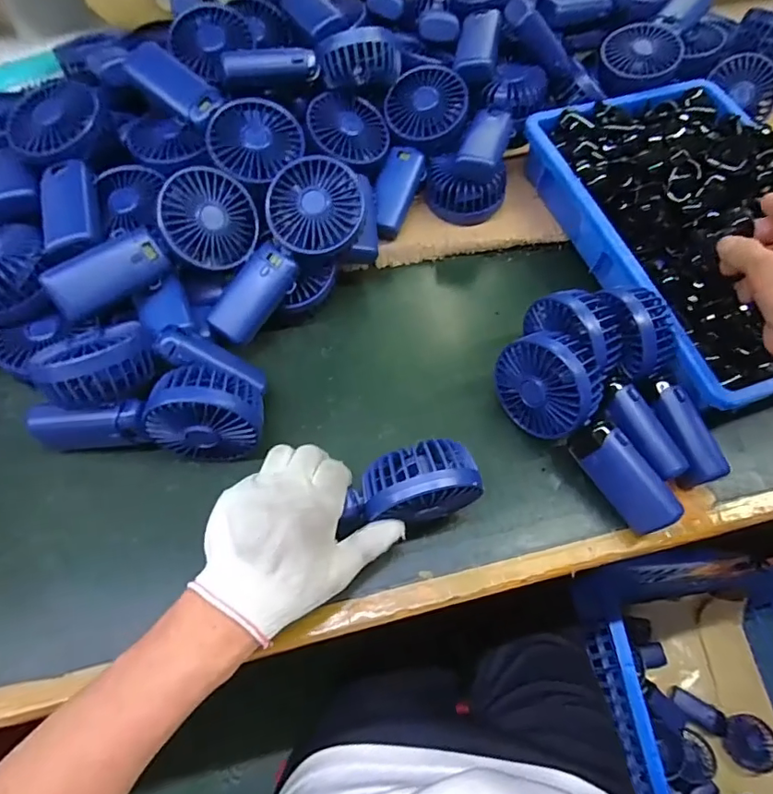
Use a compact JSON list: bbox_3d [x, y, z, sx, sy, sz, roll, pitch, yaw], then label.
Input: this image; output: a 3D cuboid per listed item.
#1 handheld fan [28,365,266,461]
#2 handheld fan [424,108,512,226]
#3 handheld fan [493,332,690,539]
[{"bbox_3d":[-0.191,0.018,0.409,0.179,0.084,0.044,-2,60,-5],"label":"handheld fan"},{"bbox_3d":[0.091,-0.251,0.564,0.087,0.071,0.105,13,60,4],"label":"handheld fan"},{"bbox_3d":[0.169,0.025,0.430,0.057,0.080,0.181,-32,79,-20],"label":"handheld fan"}]

